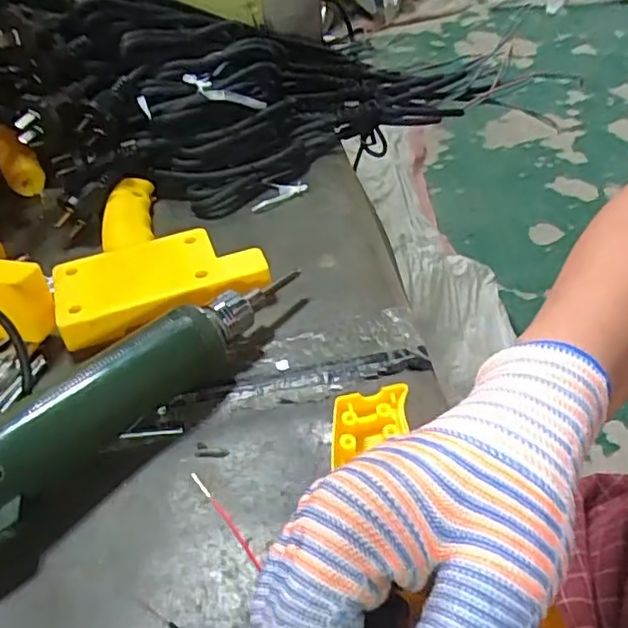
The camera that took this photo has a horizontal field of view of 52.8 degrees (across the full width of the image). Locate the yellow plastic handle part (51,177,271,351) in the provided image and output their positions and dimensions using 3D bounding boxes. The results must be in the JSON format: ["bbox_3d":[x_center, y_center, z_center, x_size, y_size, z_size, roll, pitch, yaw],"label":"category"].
[{"bbox_3d":[-0.110,-0.052,0.424,0.123,0.023,0.149,-17,44,-10],"label":"yellow plastic handle part"}]

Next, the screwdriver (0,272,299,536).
[{"bbox_3d":[-0.098,0.043,0.311,0.045,0.047,0.242,33,55,33],"label":"screwdriver"}]

